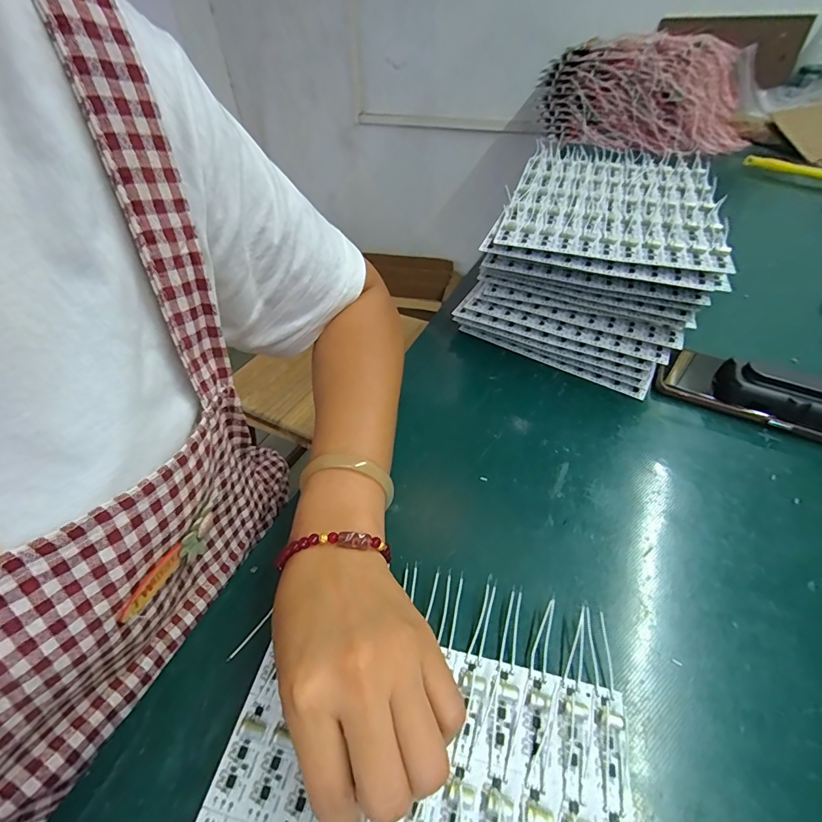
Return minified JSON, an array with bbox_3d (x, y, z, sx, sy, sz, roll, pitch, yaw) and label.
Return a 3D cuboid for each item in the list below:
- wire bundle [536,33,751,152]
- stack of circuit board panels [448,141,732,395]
[{"bbox_3d":[0.495,-0.700,0.930,0.434,0.184,0.150,26,55,27],"label":"wire bundle"},{"bbox_3d":[0.210,-0.175,0.476,0.218,0.127,0.274,23,50,21],"label":"stack of circuit board panels"}]

